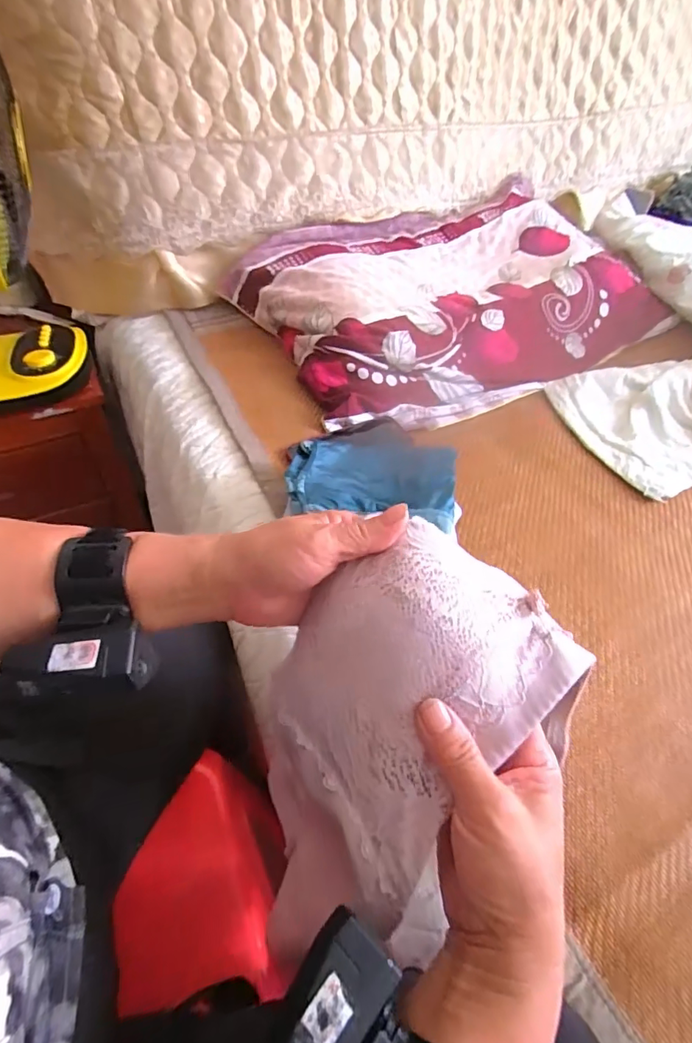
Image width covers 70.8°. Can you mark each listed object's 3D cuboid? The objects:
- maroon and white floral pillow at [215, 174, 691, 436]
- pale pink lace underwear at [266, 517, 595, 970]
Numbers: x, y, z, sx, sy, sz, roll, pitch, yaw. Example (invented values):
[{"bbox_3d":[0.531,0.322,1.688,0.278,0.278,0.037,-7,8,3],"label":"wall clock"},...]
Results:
[{"bbox_3d":[0.175,-0.372,0.801,0.633,0.123,0.409,-20,51,-19],"label":"maroon and white floral pillow"},{"bbox_3d":[0.021,0.107,0.258,0.153,0.111,0.186,23,51,19],"label":"pale pink lace underwear"}]

